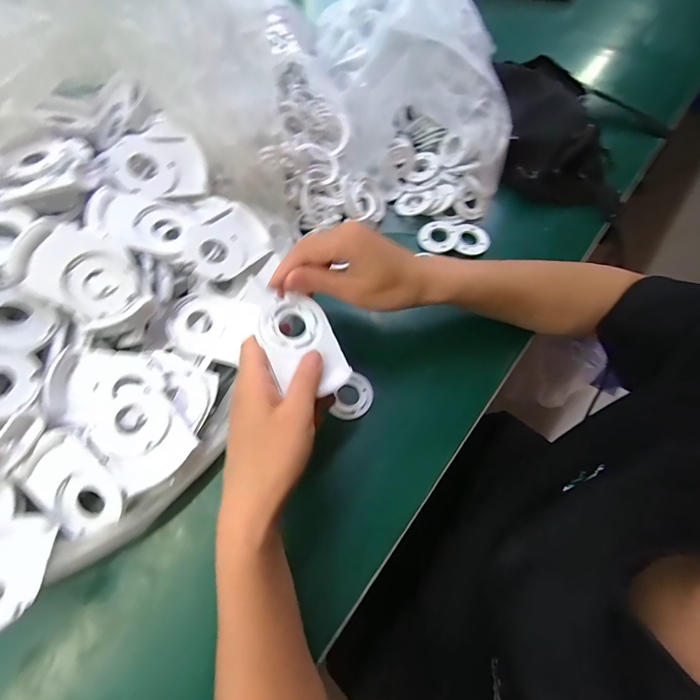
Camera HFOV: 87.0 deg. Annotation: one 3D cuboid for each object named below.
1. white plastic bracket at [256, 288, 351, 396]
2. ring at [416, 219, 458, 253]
[{"bbox_3d":[-0.037,-0.004,0.281,0.055,0.015,0.080,-23,68,-13],"label":"white plastic bracket"},{"bbox_3d":[0.103,-0.135,0.429,0.044,0.008,0.048,1,65,-2],"label":"ring"}]

